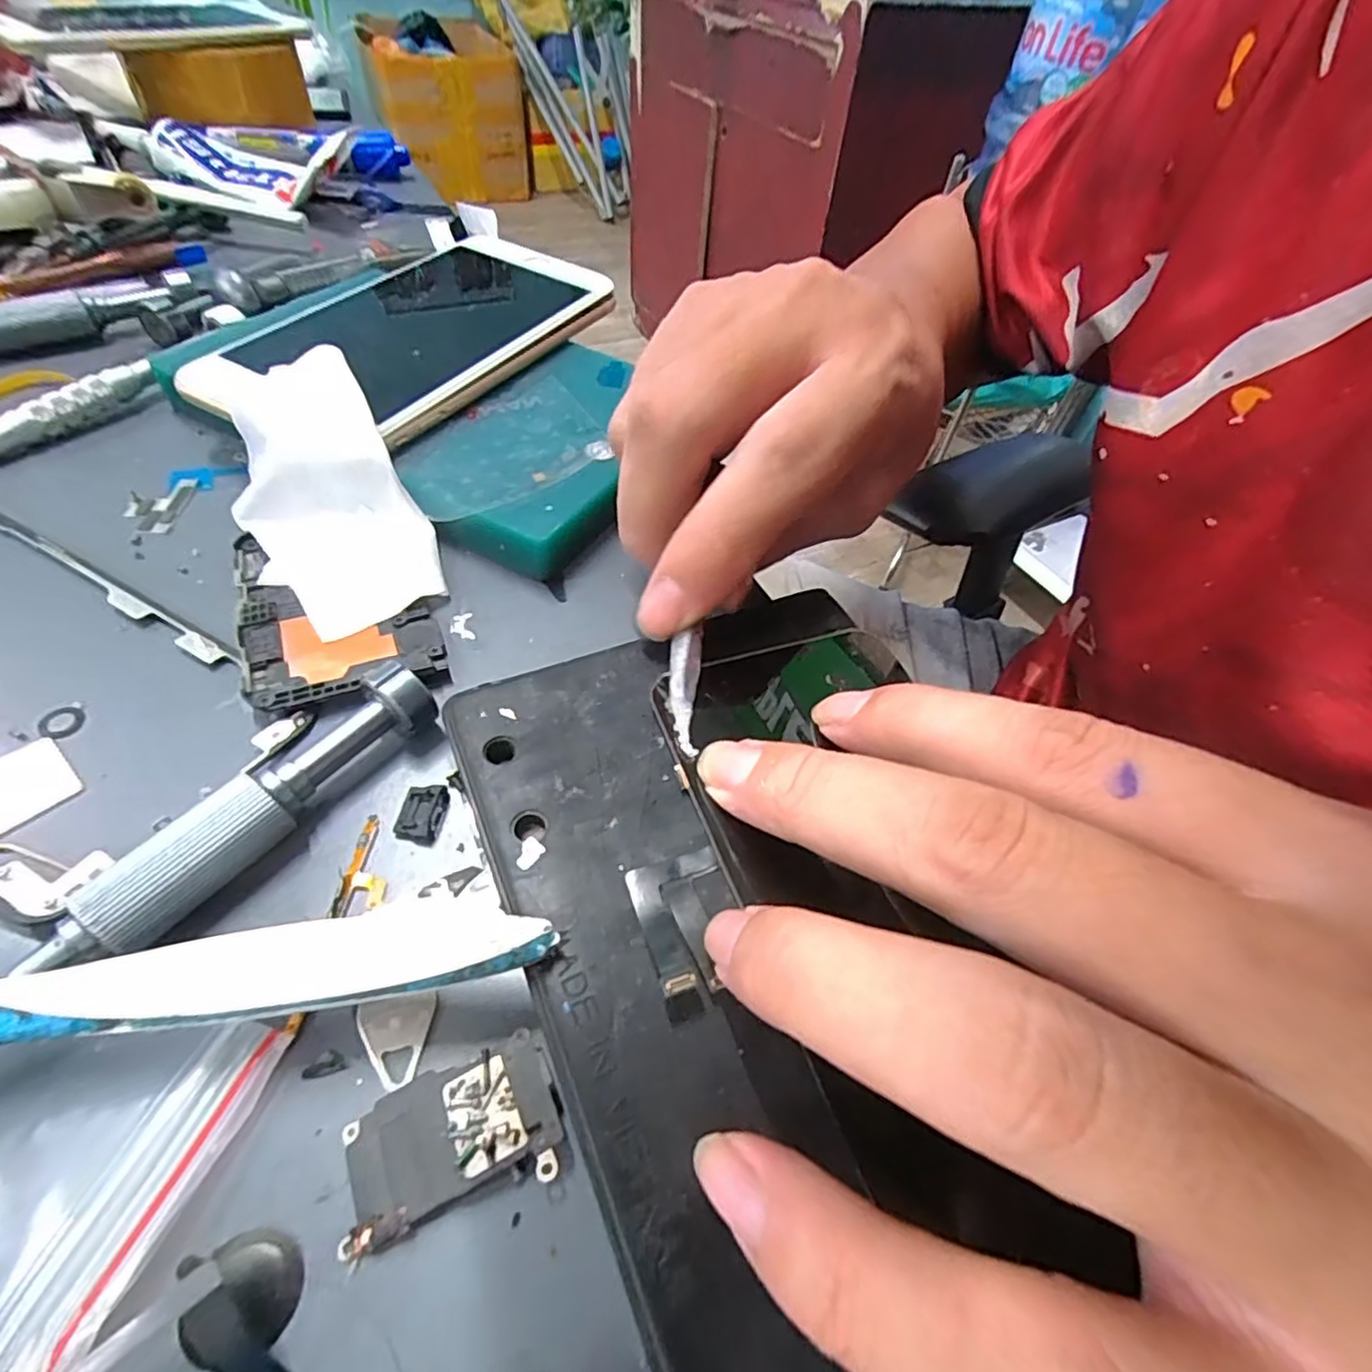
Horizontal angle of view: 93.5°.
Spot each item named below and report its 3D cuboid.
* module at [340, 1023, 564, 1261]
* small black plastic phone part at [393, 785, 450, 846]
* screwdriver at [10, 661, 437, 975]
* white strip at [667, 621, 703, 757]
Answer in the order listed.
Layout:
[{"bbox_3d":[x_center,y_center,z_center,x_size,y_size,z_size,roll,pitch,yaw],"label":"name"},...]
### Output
[{"bbox_3d":[-0.039,0.076,0.109,0.035,0.005,0.021,-14,55,-17],"label":"module"},{"bbox_3d":[-0.060,0.029,0.148,0.009,0.004,0.014,7,51,-1],"label":"small black plastic phone part"},{"bbox_3d":[-0.089,0.025,0.137,0.015,0.013,0.079,33,55,18],"label":"screwdriver"},{"bbox_3d":[0.000,0.001,0.152,0.007,0.005,0.033,3,61,0],"label":"white strip"}]

